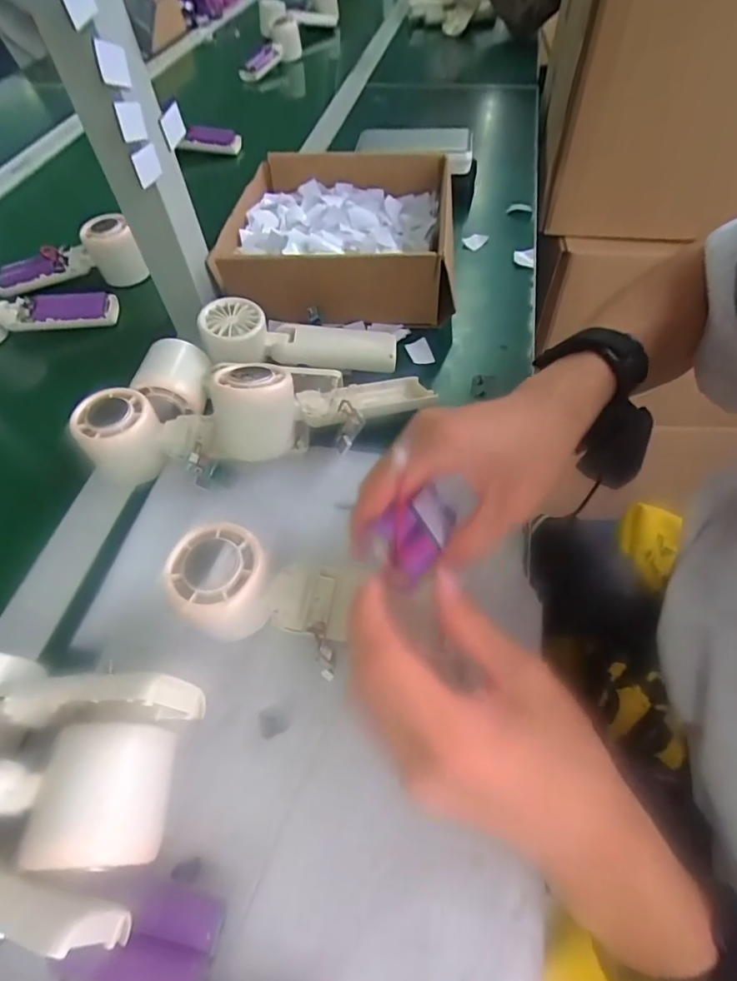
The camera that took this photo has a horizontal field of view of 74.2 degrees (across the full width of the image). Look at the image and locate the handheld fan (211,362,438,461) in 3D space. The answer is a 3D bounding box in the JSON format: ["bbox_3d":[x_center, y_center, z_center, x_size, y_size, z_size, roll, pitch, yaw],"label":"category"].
[{"bbox_3d":[-0.034,-0.065,0.362,0.168,0.063,0.071,-11,57,-6],"label":"handheld fan"}]

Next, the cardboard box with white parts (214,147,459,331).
[{"bbox_3d":[-0.030,-0.262,0.500,0.211,0.072,0.216,-1,57,1],"label":"cardboard box with white parts"}]

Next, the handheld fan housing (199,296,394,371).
[{"bbox_3d":[-0.058,-0.127,0.415,0.164,0.039,0.058,3,57,3],"label":"handheld fan housing"}]

